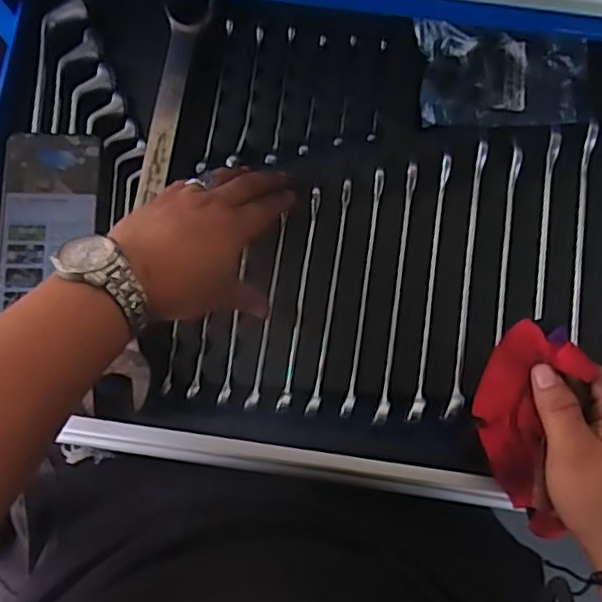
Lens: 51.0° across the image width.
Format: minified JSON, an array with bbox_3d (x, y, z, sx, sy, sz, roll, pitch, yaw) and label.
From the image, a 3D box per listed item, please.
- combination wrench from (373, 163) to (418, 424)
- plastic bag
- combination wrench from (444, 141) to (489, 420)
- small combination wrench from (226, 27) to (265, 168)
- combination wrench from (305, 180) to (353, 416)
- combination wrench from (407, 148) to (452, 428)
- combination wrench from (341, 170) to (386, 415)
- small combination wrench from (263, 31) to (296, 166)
[{"bbox_3d":[0.077,-0.008,0.499,0.010,0.018,0.206,9,79,2],"label":"combination wrench"},{"bbox_3d":[0.168,-0.190,0.526,0.135,0.010,0.090,1,82,9],"label":"plastic bag"},{"bbox_3d":[0.134,-0.019,0.500,0.012,0.017,0.222,9,79,2],"label":"combination wrench"},{"bbox_3d":[-0.046,-0.174,0.537,0.010,0.008,0.127,11,79,2],"label":"small combination wrench"},{"bbox_3d":[0.024,-0.005,0.500,0.010,0.011,0.187,9,79,2],"label":"combination wrench"},{"bbox_3d":[0.105,-0.013,0.501,0.011,0.011,0.214,9,79,2],"label":"combination wrench"},{"bbox_3d":[0.050,-0.008,0.500,0.009,0.015,0.199,9,79,2],"label":"combination wrench"},{"bbox_3d":[-0.015,-0.175,0.538,0.009,0.007,0.125,10,79,2],"label":"small combination wrench"}]

